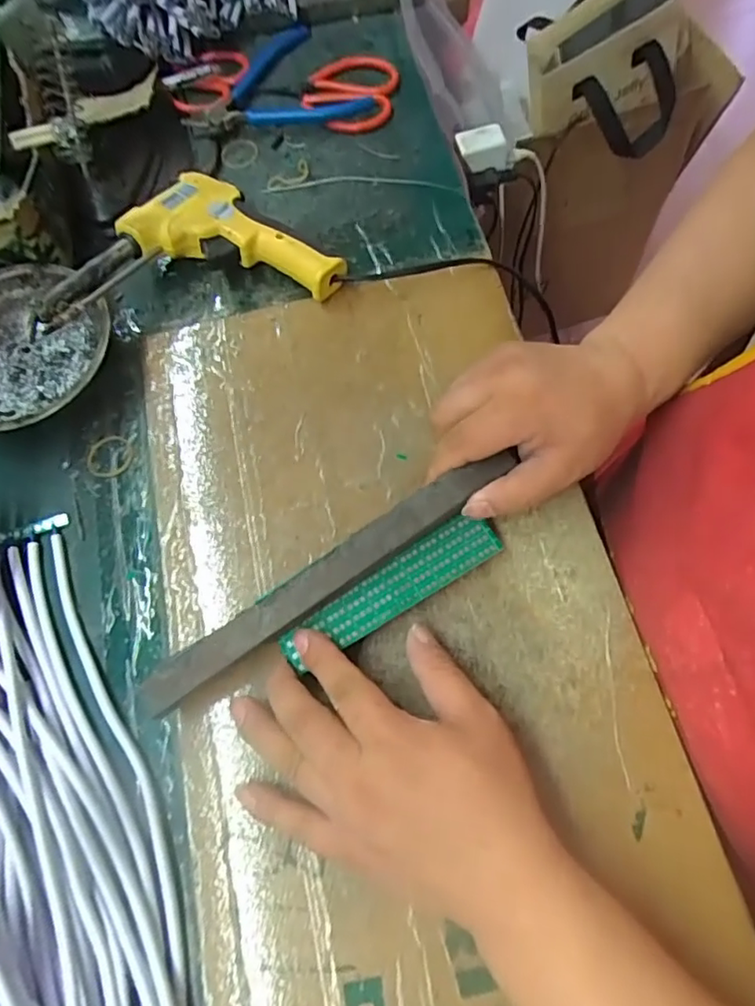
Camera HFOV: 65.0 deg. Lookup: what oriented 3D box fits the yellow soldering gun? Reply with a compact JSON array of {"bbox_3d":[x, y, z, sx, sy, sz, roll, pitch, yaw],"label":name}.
[{"bbox_3d":[-0.135,-0.184,0.424,0.196,0.045,0.119,-16,69,-4],"label":"yellow soldering gun"}]

